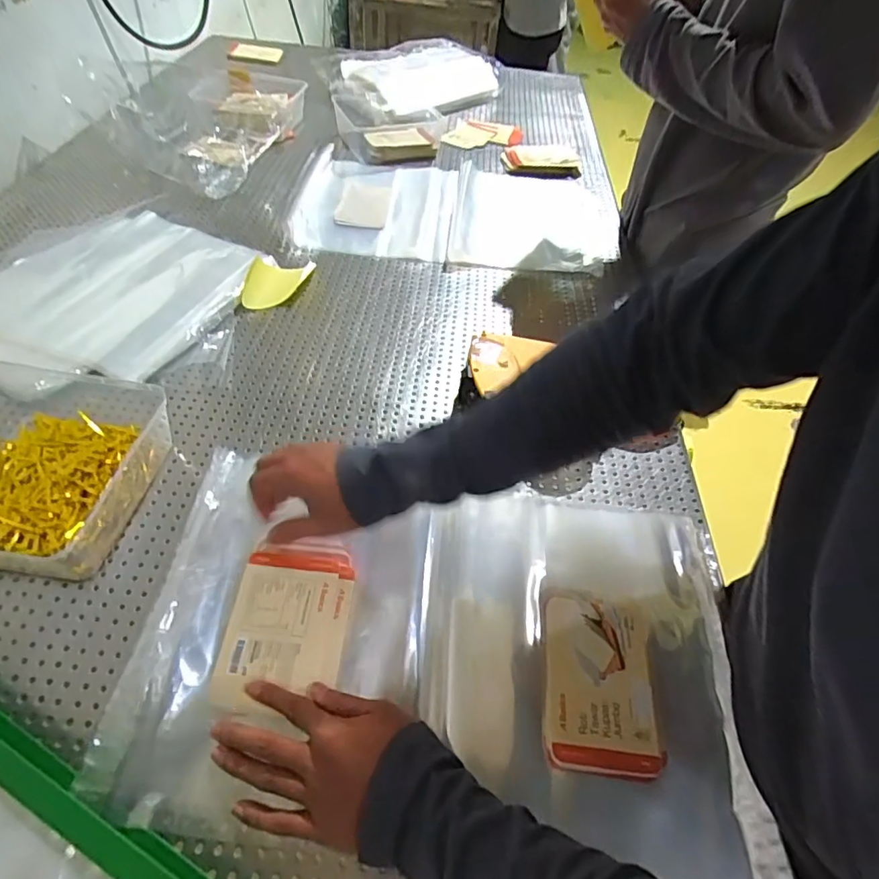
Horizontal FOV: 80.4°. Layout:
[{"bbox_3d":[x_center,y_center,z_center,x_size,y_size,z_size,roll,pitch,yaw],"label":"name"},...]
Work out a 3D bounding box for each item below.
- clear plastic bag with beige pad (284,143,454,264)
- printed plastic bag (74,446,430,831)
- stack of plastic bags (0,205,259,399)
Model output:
[{"bbox_3d":[-0.113,-0.430,0.943,0.273,0.055,0.313,7,51,1],"label":"clear plastic bag with beige pad"},{"bbox_3d":[-0.128,0.150,0.451,0.220,0.029,0.298,9,55,-6],"label":"printed plastic bag"},{"bbox_3d":[-0.450,-0.197,0.696,0.317,0.027,0.364,23,53,14],"label":"stack of plastic bags"}]

